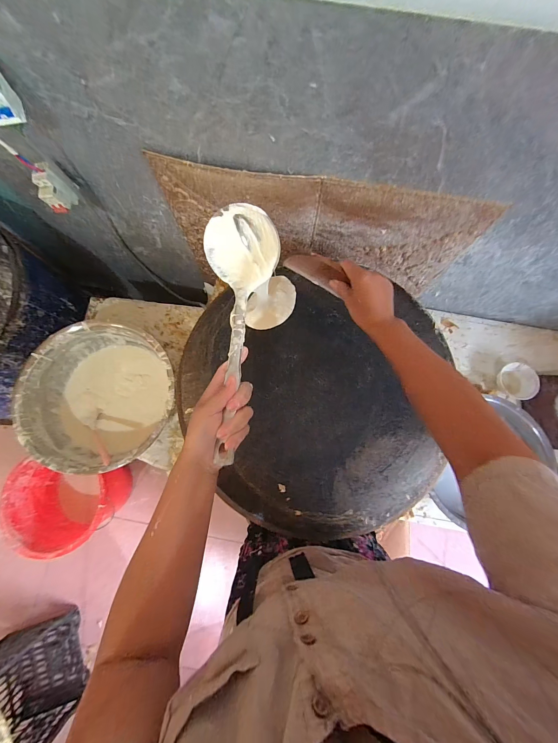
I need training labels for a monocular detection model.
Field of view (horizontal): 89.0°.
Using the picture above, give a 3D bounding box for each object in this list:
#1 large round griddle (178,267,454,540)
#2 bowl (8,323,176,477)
[{"bbox_3d":[0.057,0.048,0.556,0.510,0.021,0.481,0,78,-1],"label":"large round griddle"},{"bbox_3d":[-0.476,0.071,0.784,0.376,0.156,0.358,0,78,-1],"label":"bowl"}]

